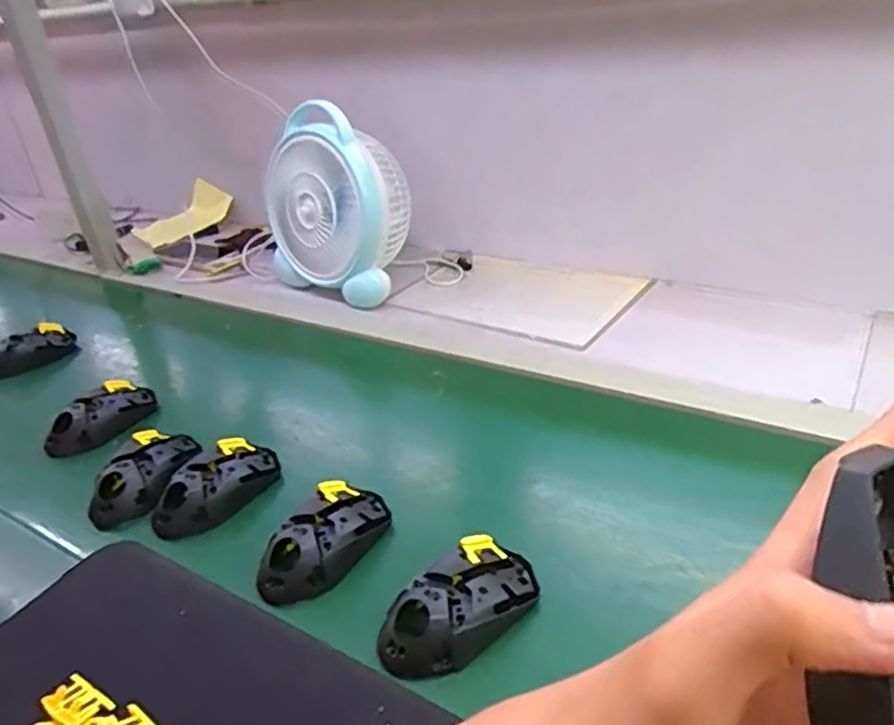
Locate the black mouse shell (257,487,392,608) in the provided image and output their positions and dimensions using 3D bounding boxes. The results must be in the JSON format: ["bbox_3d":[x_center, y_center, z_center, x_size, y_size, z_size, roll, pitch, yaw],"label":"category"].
[{"bbox_3d":[-0.093,0.140,0.523,0.067,0.045,0.120,14,35,31],"label":"black mouse shell"}]

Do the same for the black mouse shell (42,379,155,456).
[{"bbox_3d":[-0.367,0.057,0.713,0.053,0.042,0.115,15,35,31],"label":"black mouse shell"}]

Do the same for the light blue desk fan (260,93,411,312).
[{"bbox_3d":[-0.160,-0.220,0.940,0.220,0.232,0.110,21,39,38],"label":"light blue desk fan"}]

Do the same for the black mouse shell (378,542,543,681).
[{"bbox_3d":[0.012,0.165,0.451,0.116,0.042,0.062,-27,36,-33],"label":"black mouse shell"}]

